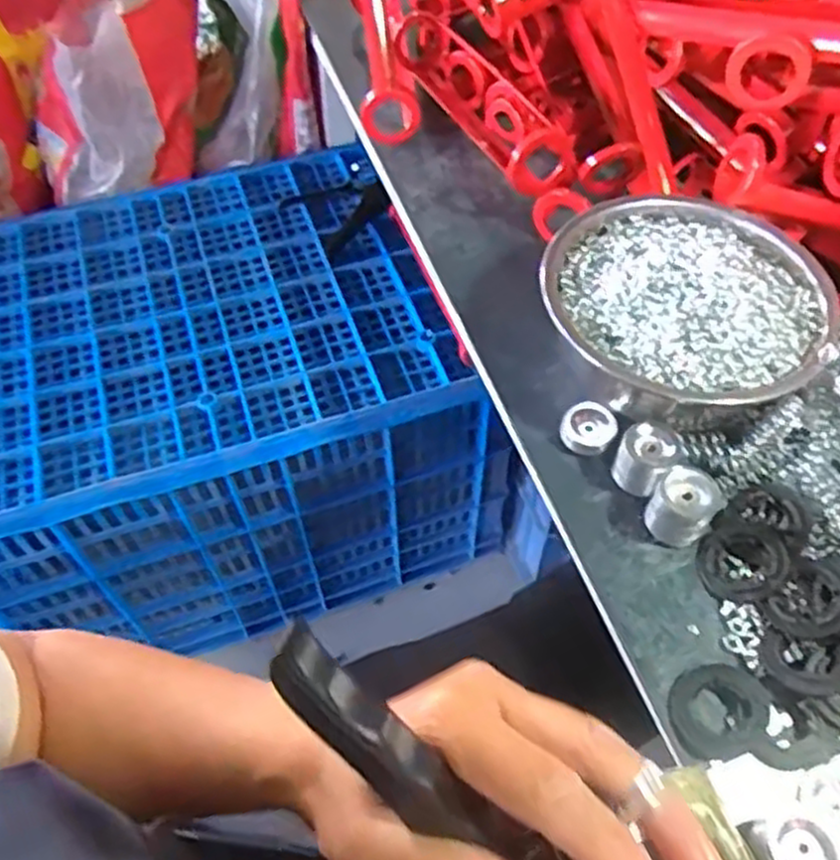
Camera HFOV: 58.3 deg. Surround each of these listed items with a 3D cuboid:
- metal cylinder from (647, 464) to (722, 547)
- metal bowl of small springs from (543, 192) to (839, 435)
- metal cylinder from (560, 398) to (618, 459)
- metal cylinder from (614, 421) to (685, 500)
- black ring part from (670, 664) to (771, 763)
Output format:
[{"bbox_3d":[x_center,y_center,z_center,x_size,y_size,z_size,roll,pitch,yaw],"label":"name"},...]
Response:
[{"bbox_3d":[0.158,0.046,0.452,0.036,0.038,0.032,17,57,13],"label":"metal cylinder"},{"bbox_3d":[0.182,-0.080,0.519,0.181,0.077,0.175,0,54,1],"label":"metal bowl of small springs"},{"bbox_3d":[0.112,-0.001,0.502,0.034,0.021,0.031,0,54,1],"label":"metal cylinder"},{"bbox_3d":[0.142,0.019,0.471,0.035,0.043,0.033,0,54,1],"label":"metal cylinder"},{"bbox_3d":[0.161,0.151,0.406,0.054,0.006,0.046,-21,57,-14],"label":"black ring part"}]

